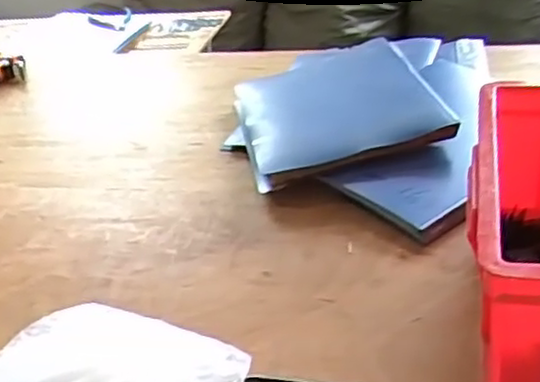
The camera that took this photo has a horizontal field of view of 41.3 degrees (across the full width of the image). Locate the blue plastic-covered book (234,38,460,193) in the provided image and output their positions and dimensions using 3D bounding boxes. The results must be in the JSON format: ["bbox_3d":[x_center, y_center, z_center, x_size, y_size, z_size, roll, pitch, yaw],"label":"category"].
[{"bbox_3d":[0.073,-0.114,0.913,0.224,0.017,0.339,-20,29,3],"label":"blue plastic-covered book"}]

